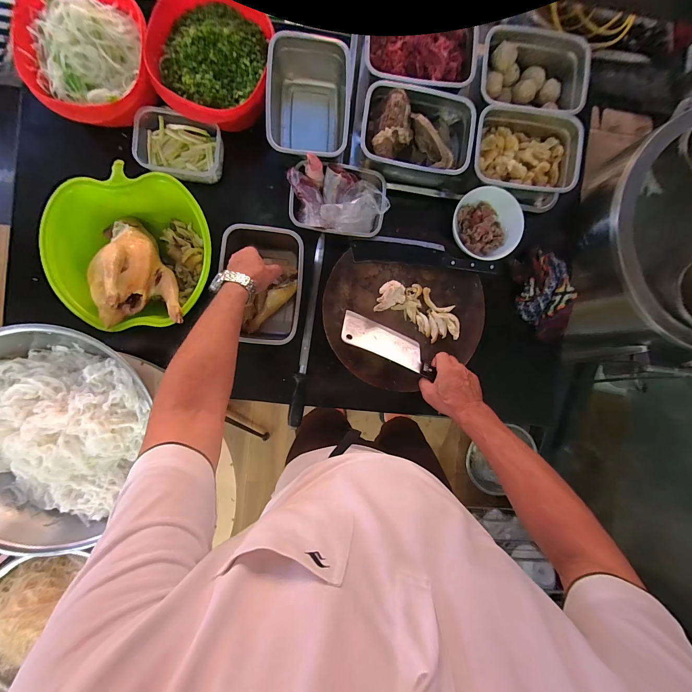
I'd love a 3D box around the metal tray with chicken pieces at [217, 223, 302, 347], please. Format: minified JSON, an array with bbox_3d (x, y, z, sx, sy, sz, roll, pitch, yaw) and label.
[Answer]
[{"bbox_3d":[-0.158,-0.119,0.587,0.146,0.092,0.216,4,92,-5],"label":"metal tray with chicken pieces"}]

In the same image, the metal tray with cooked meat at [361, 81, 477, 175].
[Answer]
[{"bbox_3d":[0.137,-0.416,0.581,0.214,0.062,0.145,7,92,-5],"label":"metal tray with cooked meat"}]

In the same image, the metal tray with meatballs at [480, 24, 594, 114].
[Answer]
[{"bbox_3d":[0.372,-0.540,0.603,0.215,0.062,0.144,8,92,-5],"label":"metal tray with meatballs"}]

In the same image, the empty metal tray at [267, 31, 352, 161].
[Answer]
[{"bbox_3d":[-0.072,-0.462,0.587,0.150,0.095,0.214,4,92,-5],"label":"empty metal tray"}]

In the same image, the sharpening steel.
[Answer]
[{"bbox_3d":[-0.082,-0.030,0.643,0.029,0.025,0.405,8,92,-5],"label":"sharpening steel"}]

